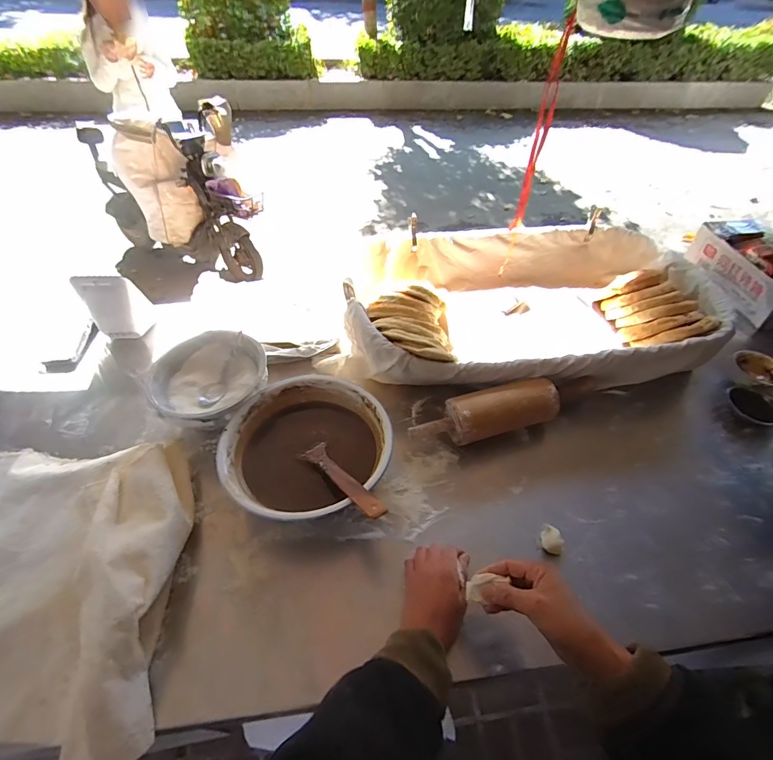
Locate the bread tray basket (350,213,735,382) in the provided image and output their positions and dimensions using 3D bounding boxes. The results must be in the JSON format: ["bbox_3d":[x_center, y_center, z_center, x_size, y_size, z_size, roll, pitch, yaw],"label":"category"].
[{"bbox_3d":[0.293,-0.177,0.911,0.765,0.154,0.489,-6,48,-7],"label":"bread tray basket"}]

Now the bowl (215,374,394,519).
[{"bbox_3d":[-0.124,0.110,0.636,0.247,0.096,0.232,1,48,-1],"label":"bowl"}]

